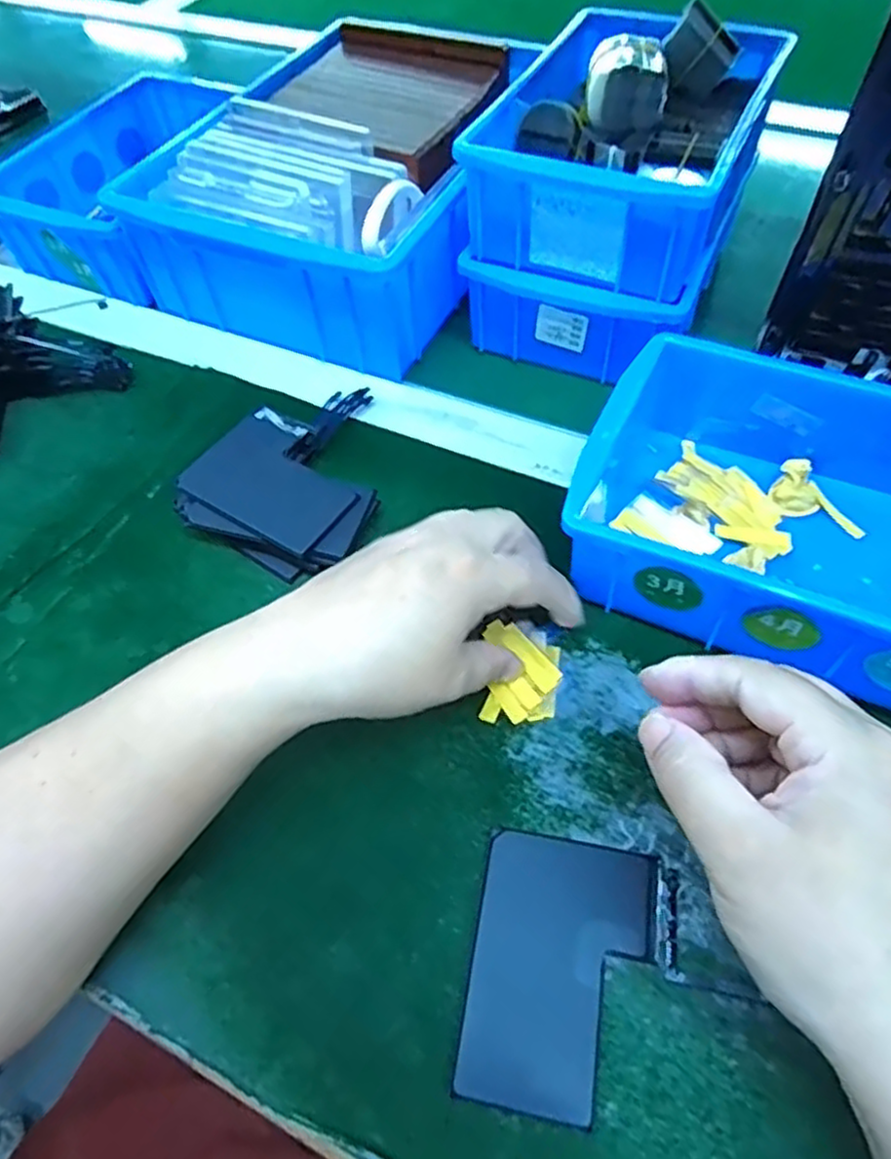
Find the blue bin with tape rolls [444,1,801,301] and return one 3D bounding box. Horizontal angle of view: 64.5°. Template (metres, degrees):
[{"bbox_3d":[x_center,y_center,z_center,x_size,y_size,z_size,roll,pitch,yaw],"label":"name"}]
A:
[{"bbox_3d":[0.105,-0.248,0.401,0.127,0.077,0.187,21,60,17],"label":"blue bin with tape rolls"}]

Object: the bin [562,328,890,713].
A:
[{"bbox_3d":[0.165,-0.026,0.322,0.198,0.071,0.138,21,60,17],"label":"bin"}]

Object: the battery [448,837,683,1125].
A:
[{"bbox_3d":[0.045,0.139,0.251,0.070,0.005,0.087,9,57,9],"label":"battery"}]

